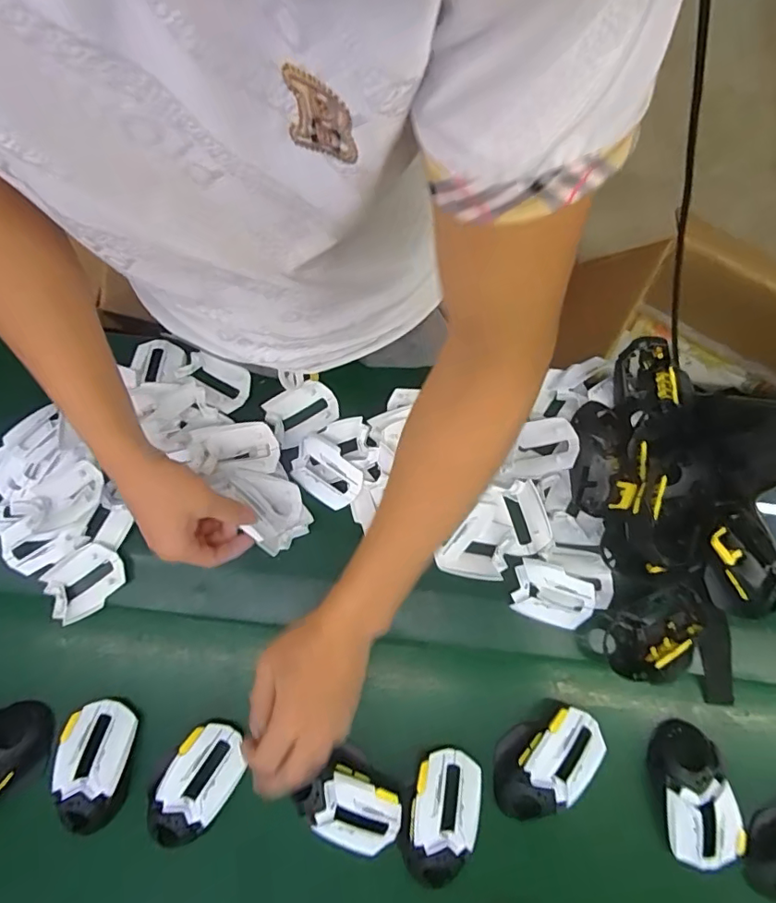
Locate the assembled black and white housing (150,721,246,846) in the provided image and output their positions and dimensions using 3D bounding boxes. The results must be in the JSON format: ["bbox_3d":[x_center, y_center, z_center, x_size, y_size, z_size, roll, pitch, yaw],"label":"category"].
[{"bbox_3d":[-0.187,0.322,0.496,0.066,0.029,0.115,33,81,7],"label":"assembled black and white housing"}]

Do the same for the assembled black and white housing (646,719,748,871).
[{"bbox_3d":[0.289,0.327,0.492,0.064,0.033,0.121,-9,79,-1],"label":"assembled black and white housing"}]

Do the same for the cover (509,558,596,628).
[{"bbox_3d":[0.166,0.143,0.516,0.078,0.015,0.056,16,80,4],"label":"cover"}]

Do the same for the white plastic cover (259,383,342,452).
[{"bbox_3d":[-0.094,-0.043,0.578,0.076,0.023,0.056,-27,80,-4],"label":"white plastic cover"}]

